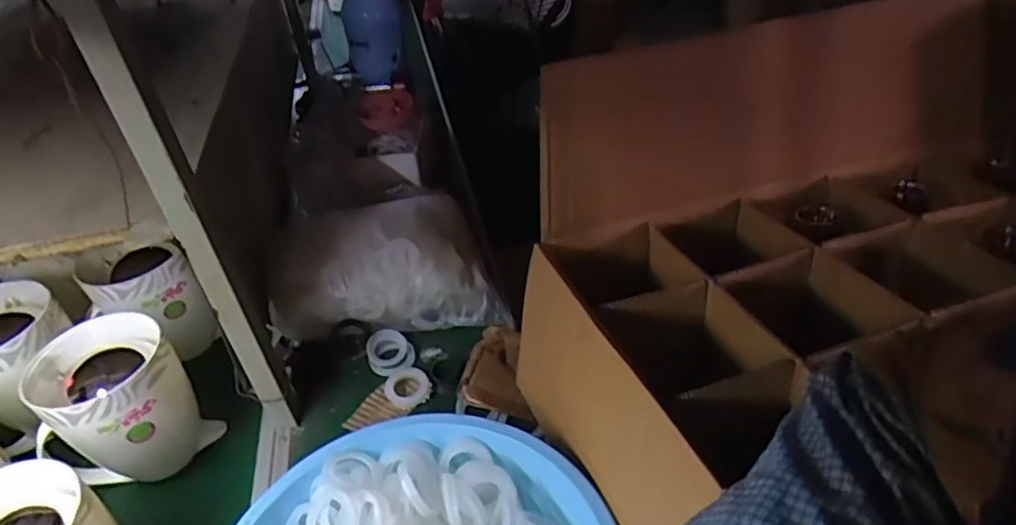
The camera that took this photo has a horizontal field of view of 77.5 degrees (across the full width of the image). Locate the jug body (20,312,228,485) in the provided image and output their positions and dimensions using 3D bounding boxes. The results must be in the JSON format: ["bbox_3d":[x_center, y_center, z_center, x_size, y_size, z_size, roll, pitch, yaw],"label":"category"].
[{"bbox_3d":[-0.480,0.184,0.792,0.155,0.181,0.147,-4,39,3],"label":"jug body"}]

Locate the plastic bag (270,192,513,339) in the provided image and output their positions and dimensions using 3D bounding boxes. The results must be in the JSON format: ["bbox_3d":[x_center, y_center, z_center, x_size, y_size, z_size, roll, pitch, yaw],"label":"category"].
[{"bbox_3d":[-0.193,-0.014,1.005,0.334,0.151,0.229,-9,39,-2],"label":"plastic bag"}]

